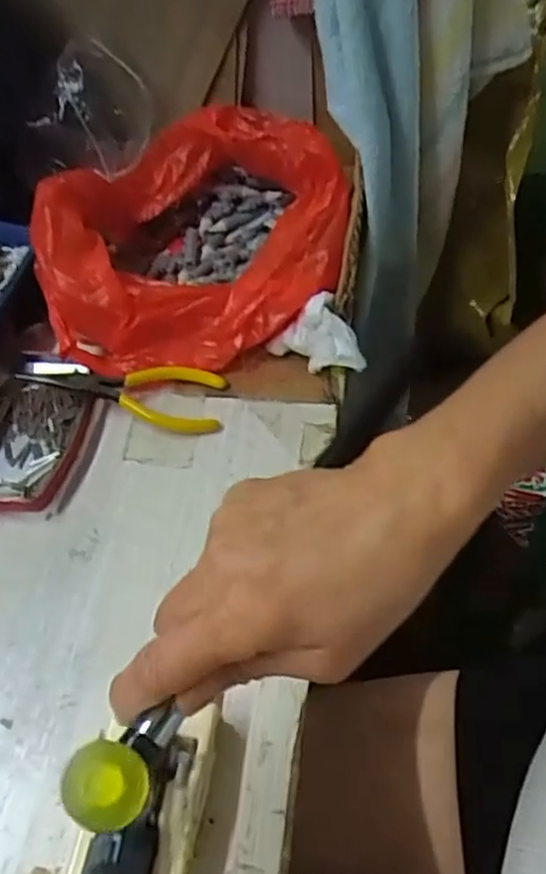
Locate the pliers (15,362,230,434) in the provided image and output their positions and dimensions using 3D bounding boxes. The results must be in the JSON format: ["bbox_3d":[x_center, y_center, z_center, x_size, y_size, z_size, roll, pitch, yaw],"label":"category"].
[{"bbox_3d":[-0.105,-0.033,0.443,0.146,0.021,0.047,7,50,7],"label":"pliers"}]

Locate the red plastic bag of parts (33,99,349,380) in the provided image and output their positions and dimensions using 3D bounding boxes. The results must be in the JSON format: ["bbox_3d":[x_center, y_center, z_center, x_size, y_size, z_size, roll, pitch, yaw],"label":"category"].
[{"bbox_3d":[-0.052,-0.152,0.490,0.206,0.092,0.211,-2,50,-1],"label":"red plastic bag of parts"}]

